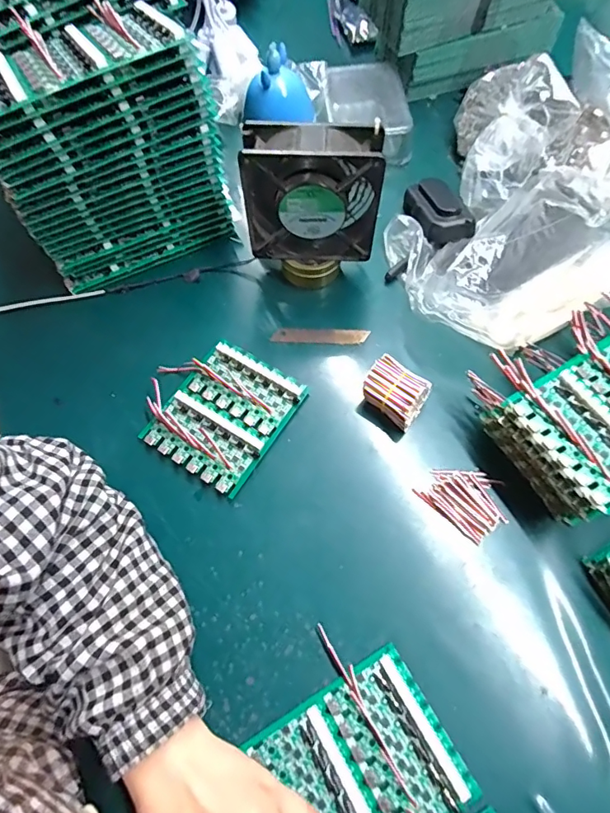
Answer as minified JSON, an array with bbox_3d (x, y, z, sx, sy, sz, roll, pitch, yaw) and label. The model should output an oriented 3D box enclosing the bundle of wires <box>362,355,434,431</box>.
[{"bbox_3d":[0.081,-0.009,0.435,0.055,0.045,0.047,34,71,16],"label":"bundle of wires"}]

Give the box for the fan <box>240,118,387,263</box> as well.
[{"bbox_3d":[0.007,-0.193,0.435,0.121,0.118,0.049,4,67,4],"label":"fan"}]

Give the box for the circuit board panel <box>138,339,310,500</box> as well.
[{"bbox_3d":[-0.075,0.003,0.430,0.109,0.006,0.124,31,70,15],"label":"circuit board panel"}]

